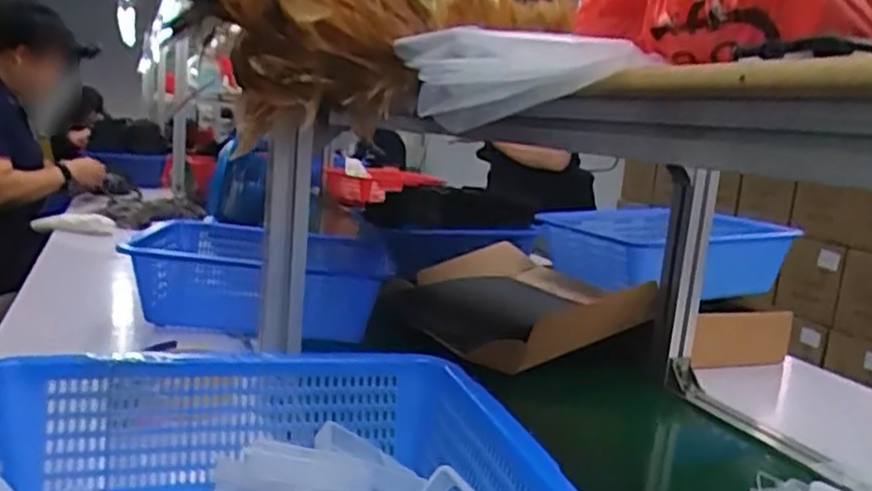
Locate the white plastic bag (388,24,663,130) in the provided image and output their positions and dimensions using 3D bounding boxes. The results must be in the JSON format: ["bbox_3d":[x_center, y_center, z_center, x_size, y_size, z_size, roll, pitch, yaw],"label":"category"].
[{"bbox_3d":[0.048,-0.121,0.515,0.064,0.070,0.220,-1,11,-31],"label":"white plastic bag"}]

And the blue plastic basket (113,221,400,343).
[{"bbox_3d":[-0.270,0.049,1.156,0.367,0.111,0.347,3,10,-8],"label":"blue plastic basket"}]

